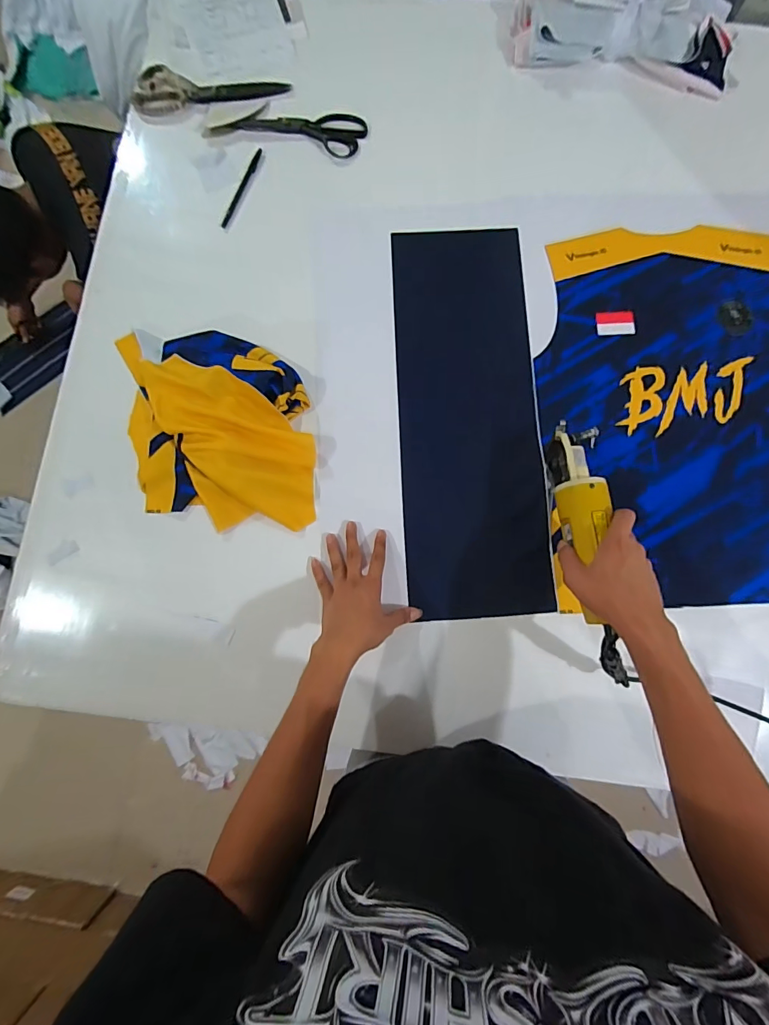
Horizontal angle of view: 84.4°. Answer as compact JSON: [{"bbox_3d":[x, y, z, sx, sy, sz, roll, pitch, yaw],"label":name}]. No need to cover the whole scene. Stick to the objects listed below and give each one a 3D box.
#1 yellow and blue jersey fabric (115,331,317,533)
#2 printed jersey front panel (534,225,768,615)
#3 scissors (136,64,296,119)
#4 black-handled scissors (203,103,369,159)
[{"bbox_3d":[-0.234,-0.123,0.587,0.254,0.042,0.287,-5,82,-1],"label":"yellow and blue jersey fabric"},{"bbox_3d":[0.443,-0.152,0.615,0.425,0.011,0.552,-2,82,-1],"label":"printed jersey front panel"},{"bbox_3d":[-0.283,-0.693,0.689,0.247,0.016,0.071,-6,82,-1],"label":"scissors"},{"bbox_3d":[-0.158,-0.620,0.680,0.255,0.010,0.073,9,82,1],"label":"black-handled scissors"}]

